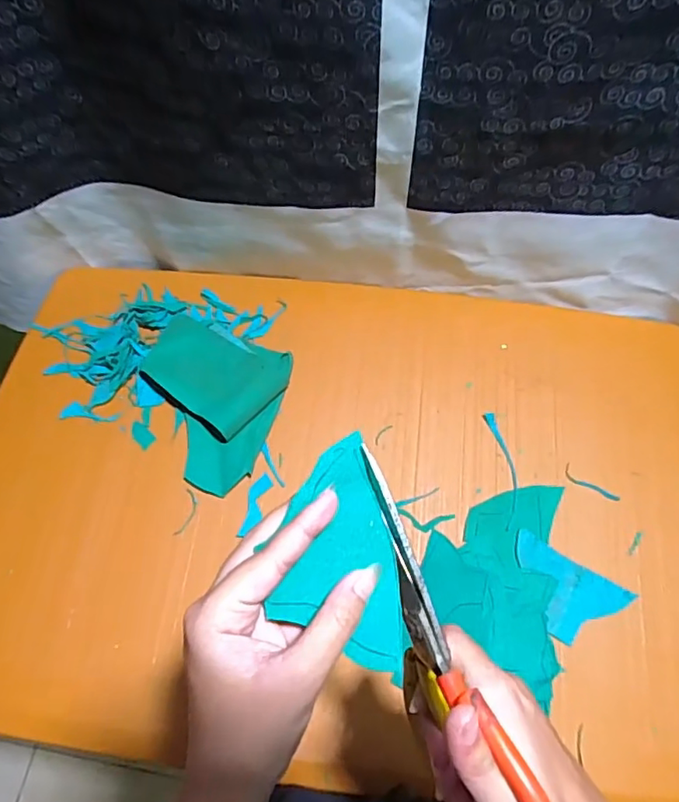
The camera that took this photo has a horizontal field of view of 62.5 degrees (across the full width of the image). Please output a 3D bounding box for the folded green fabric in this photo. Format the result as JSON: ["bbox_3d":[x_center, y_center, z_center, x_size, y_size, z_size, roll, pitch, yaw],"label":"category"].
[{"bbox_3d":[-0.141,0.001,0.580,0.148,0.032,0.165,17,67,8],"label":"folded green fabric"}]

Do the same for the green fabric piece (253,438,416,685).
[{"bbox_3d":[-0.003,0.070,0.251,0.057,0.027,0.097,-6,66,-2],"label":"green fabric piece"}]

